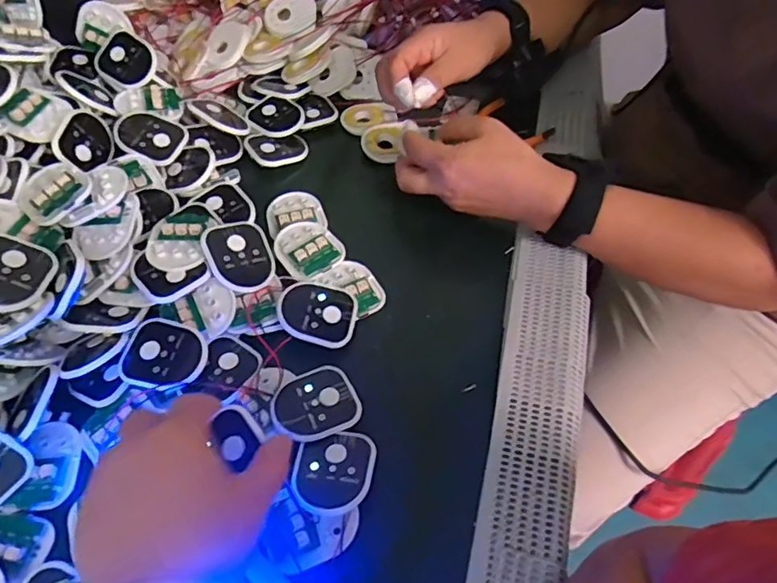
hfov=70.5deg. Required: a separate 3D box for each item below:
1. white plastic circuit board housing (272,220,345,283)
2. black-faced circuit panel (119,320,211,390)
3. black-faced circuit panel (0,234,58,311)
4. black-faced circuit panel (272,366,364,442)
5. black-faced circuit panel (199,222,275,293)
[{"bbox_3d":[-0.069,-0.039,0.462,0.049,0.012,0.058,-32,58,-18],"label":"white plastic circuit board housing"},{"bbox_3d":[-0.156,0.045,0.385,0.056,0.011,0.046,9,55,11],"label":"black-faced circuit panel"},{"bbox_3d":[-0.254,-0.013,0.366,0.050,0.007,0.056,16,48,-28],"label":"black-faced circuit panel"},{"bbox_3d":[-0.050,0.078,0.378,0.056,0.014,0.046,-27,56,-14],"label":"black-faced circuit panel"},{"bbox_3d":[-0.112,-0.027,0.422,0.050,0.006,0.056,-17,77,-37],"label":"black-faced circuit panel"}]

